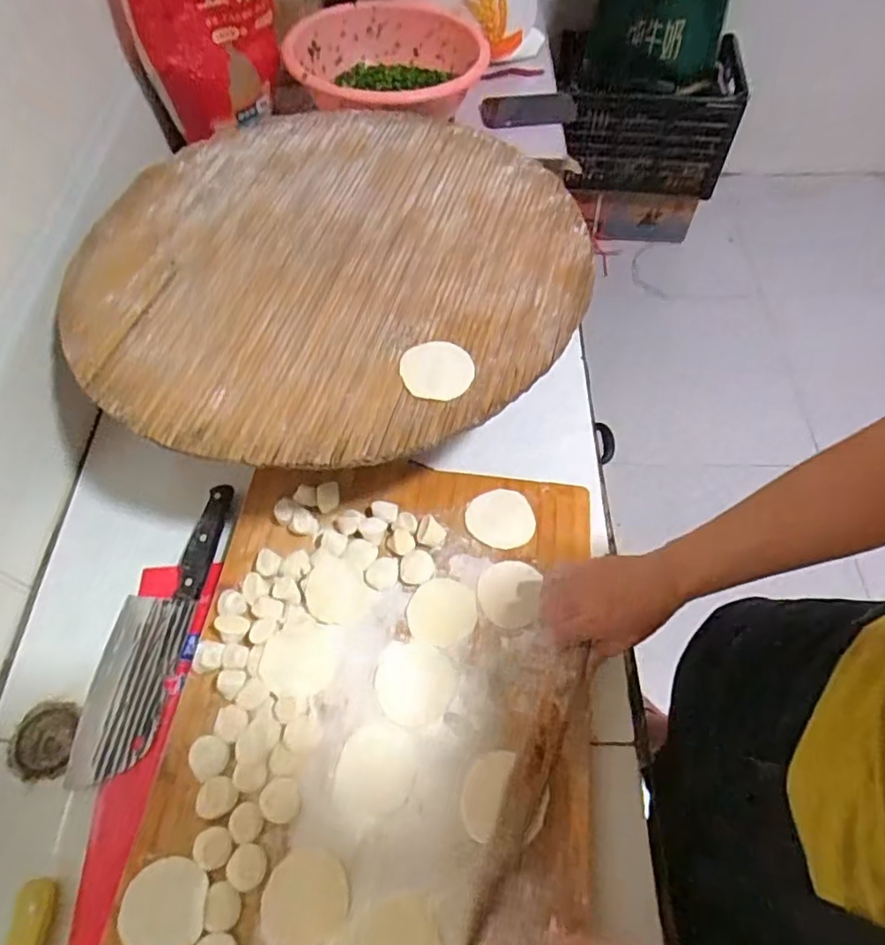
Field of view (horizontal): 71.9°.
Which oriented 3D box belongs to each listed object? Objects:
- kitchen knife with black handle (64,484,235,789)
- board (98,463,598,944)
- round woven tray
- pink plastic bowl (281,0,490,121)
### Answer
[{"bbox_3d":[-0.287,0.144,0.602,0.080,0.021,0.289,5,59,4],"label":"kitchen knife with black handle"},{"bbox_3d":[-0.057,0.240,0.536,0.370,0.041,0.563,6,59,5],"label":"board"},{"bbox_3d":[-0.113,-0.235,0.648,0.511,0.021,0.510,2,59,2],"label":"round woven tray"},{"bbox_3d":[-0.083,-0.607,0.924,0.284,0.083,0.318,12,59,8],"label":"pink plastic bowl"}]

